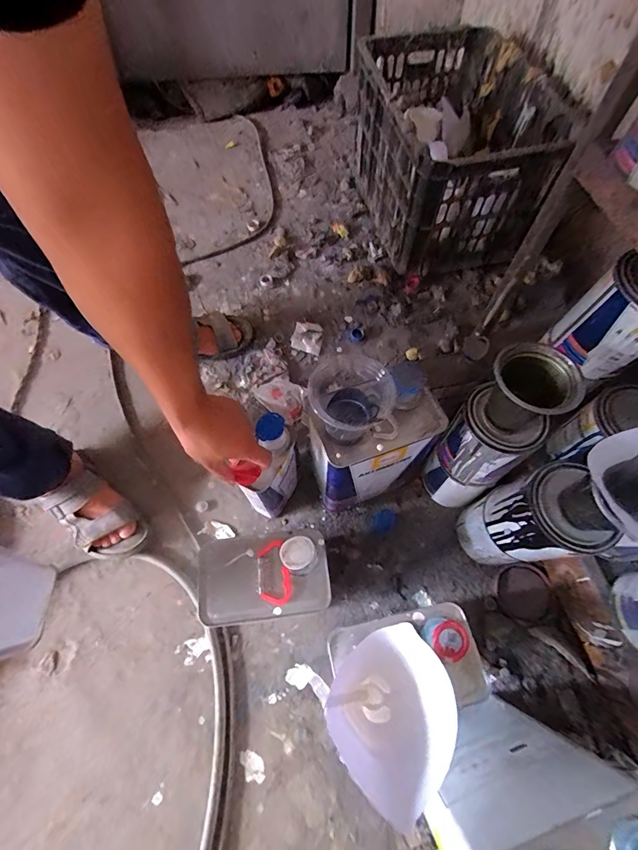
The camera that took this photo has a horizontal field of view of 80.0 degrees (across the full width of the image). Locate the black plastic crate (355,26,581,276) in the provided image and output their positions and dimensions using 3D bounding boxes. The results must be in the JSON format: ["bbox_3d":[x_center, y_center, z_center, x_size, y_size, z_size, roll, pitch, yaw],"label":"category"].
[{"bbox_3d":[0.293,-0.633,0.896,0.339,0.304,0.491,-12,66,-5],"label":"black plastic crate"}]

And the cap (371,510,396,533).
[{"bbox_3d":[0.119,0.177,0.697,0.047,0.006,0.035,-39,71,-17],"label":"cap"}]

